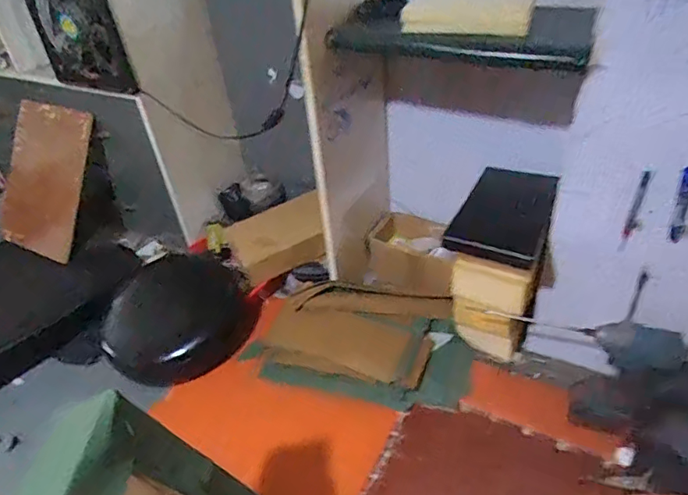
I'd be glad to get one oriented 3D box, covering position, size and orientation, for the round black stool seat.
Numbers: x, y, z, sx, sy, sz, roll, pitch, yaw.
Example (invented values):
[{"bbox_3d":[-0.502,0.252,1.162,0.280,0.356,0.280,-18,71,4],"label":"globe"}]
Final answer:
[{"bbox_3d":[-0.415,0.160,1.304,0.362,0.076,0.406,-3,38,2],"label":"round black stool seat"}]

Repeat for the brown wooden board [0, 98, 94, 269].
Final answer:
[{"bbox_3d":[-0.851,-0.196,1.412,0.270,0.416,0.024,20,10,15],"label":"brown wooden board"}]

